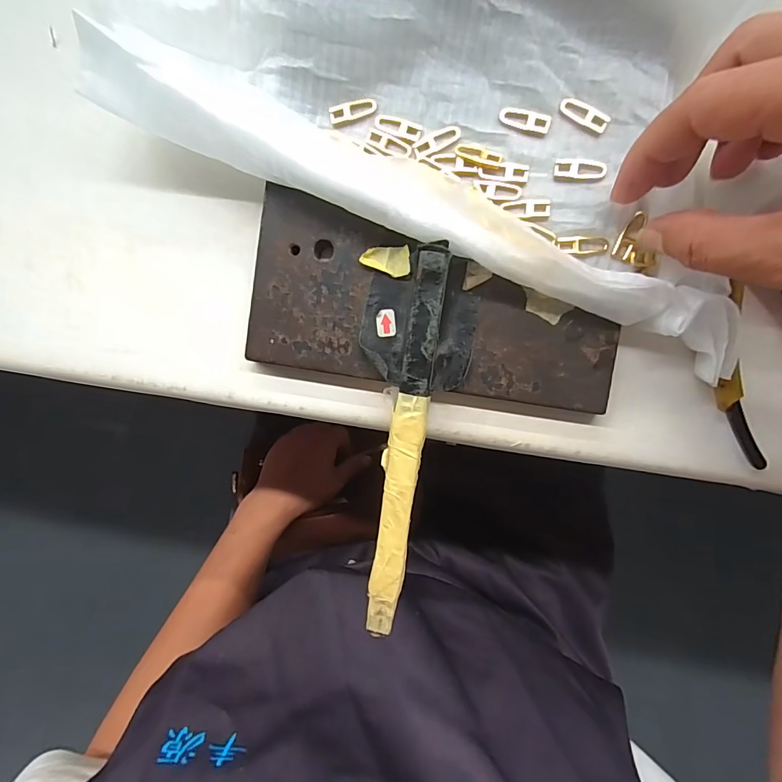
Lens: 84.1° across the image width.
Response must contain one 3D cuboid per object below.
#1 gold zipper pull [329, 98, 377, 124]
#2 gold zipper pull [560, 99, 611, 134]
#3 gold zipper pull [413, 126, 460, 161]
[{"bbox_3d":[-0.018,-0.134,0.206,0.023,0.004,0.008,-10,92,7],"label":"gold zipper pull"},{"bbox_3d":[0.087,-0.124,0.194,0.022,0.004,0.008,31,96,5],"label":"gold zipper pull"},{"bbox_3d":[0.021,-0.117,0.202,0.022,0.004,0.009,-28,89,8],"label":"gold zipper pull"}]

